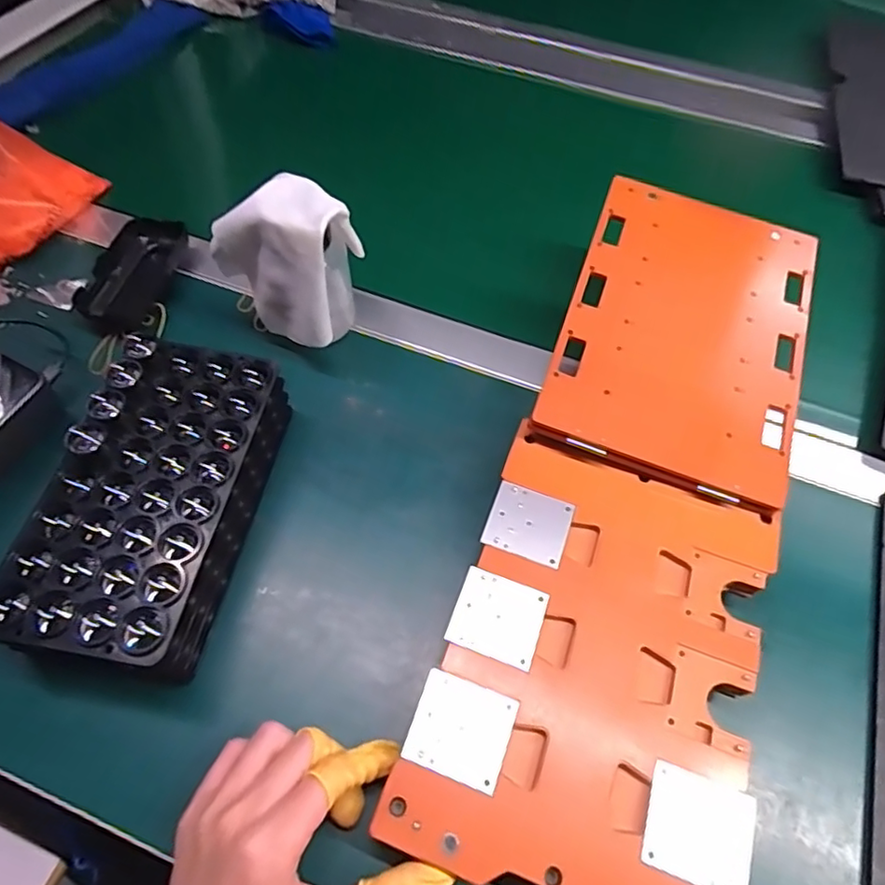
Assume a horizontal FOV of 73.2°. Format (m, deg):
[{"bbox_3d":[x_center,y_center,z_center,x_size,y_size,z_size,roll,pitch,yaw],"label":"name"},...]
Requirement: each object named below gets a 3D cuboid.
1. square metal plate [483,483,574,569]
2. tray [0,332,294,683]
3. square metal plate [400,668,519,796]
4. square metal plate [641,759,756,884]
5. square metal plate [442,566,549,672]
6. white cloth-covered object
[{"bbox_3d":[0.052,0.049,0.359,0.048,0.004,0.044,19,59,9],"label":"square metal plate"},{"bbox_3d":[-0.170,0.032,0.359,0.102,0.070,0.192,9,60,4],"label":"tray"},{"bbox_3d":[0.010,0.144,0.299,0.048,0.004,0.045,19,59,9],"label":"square metal plate"},{"bbox_3d":[0.121,0.182,0.280,0.048,0.004,0.045,19,59,9],"label":"square metal plate"},{"bbox_3d":[0.031,0.096,0.328,0.048,0.004,0.044,20,59,9],"label":"square metal plate"},{"bbox_3d":[-0.107,-0.130,0.438,0.091,0.128,0.072,28,63,14],"label":"white cloth-covered object"}]

